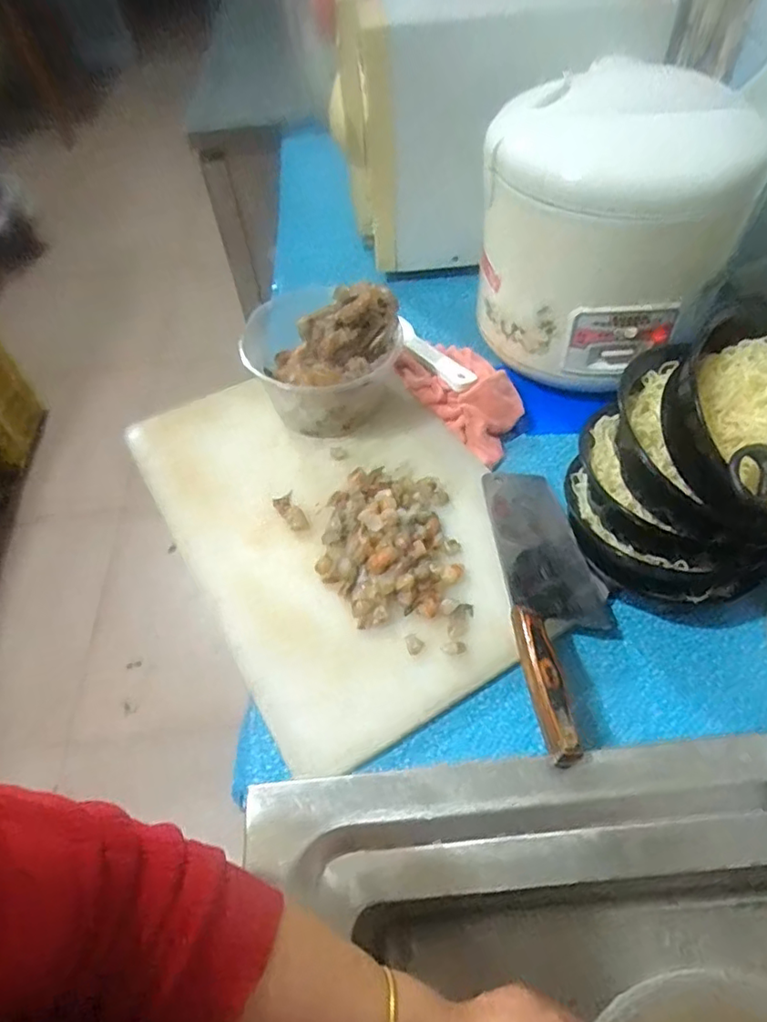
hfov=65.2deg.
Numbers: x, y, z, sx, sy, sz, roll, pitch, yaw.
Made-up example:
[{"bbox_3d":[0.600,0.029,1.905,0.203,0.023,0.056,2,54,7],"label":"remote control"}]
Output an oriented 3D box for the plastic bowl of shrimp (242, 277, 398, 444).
[{"bbox_3d":[-0.063,-0.172,0.642,0.155,0.124,0.155,-3,53,3],"label":"plastic bowl of shrimp"}]

